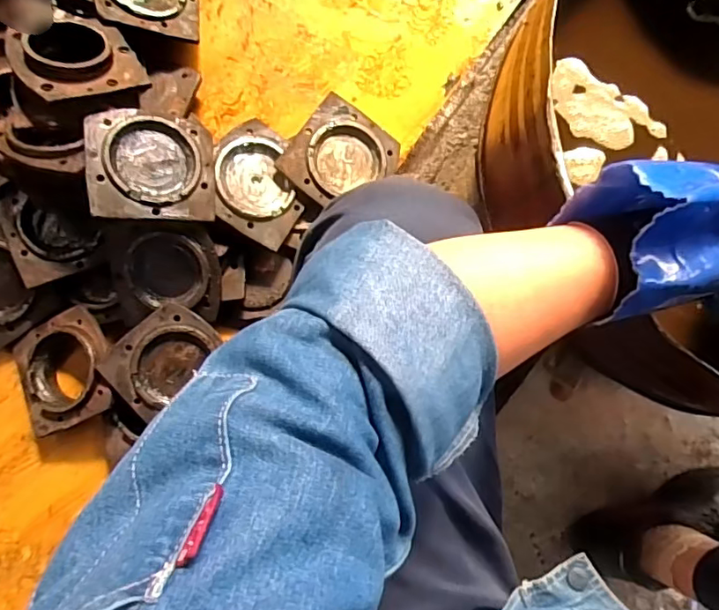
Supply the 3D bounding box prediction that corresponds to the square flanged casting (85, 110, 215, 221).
[{"bbox_3d":[-0.306,-0.202,0.815,0.171,0.040,0.157,-2,81,-18],"label":"square flanged casting"}]

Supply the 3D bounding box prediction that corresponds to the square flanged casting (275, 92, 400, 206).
[{"bbox_3d":[-0.028,-0.235,0.877,0.150,0.016,0.163,37,76,-7],"label":"square flanged casting"}]

